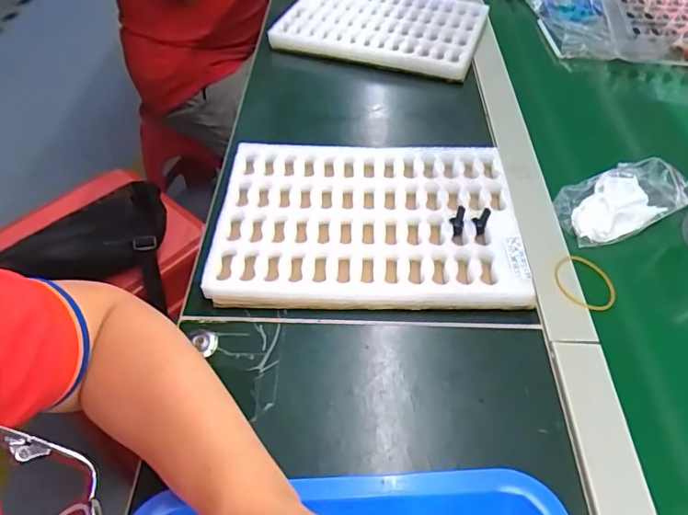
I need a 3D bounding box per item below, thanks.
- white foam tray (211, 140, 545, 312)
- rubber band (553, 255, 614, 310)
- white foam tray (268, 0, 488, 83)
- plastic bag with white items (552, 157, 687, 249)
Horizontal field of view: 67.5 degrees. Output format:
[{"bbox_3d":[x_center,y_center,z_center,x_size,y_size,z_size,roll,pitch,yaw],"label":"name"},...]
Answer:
[{"bbox_3d":[0.021,-0.035,0.486,0.266,0.030,0.189,1,49,0],"label":"white foam tray"},{"bbox_3d":[0.214,0.022,0.458,0.054,0.006,0.060,-16,54,-21],"label":"rubber band"},{"bbox_3d":[0.056,-0.334,0.743,0.273,0.039,0.188,15,51,12],"label":"white foam tray"},{"bbox_3d":[0.271,-0.060,0.505,0.125,0.033,0.075,-19,52,-16],"label":"plastic bag with white items"}]

